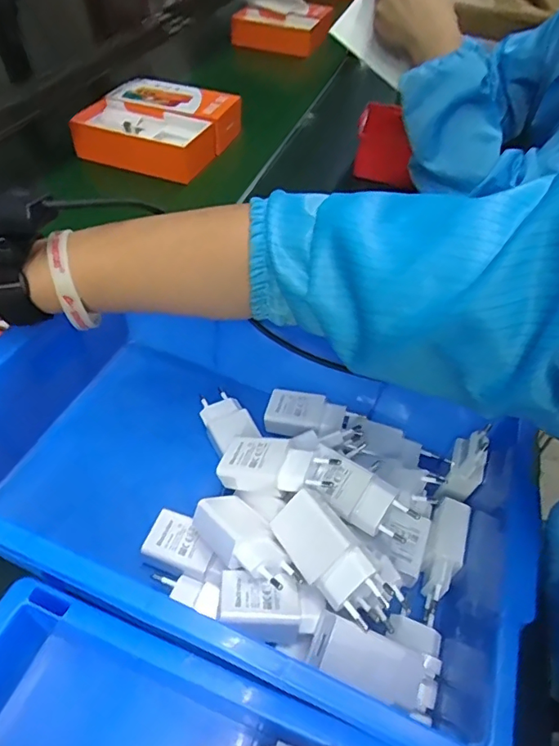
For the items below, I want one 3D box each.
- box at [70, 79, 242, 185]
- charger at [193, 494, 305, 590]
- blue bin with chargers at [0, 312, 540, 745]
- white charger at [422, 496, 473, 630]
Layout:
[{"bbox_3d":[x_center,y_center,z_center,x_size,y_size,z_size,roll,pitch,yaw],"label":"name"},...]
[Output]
[{"bbox_3d":[-0.183,-0.376,0.773,0.206,0.056,0.178,15,51,10],"label":"box"},{"bbox_3d":[-0.020,0.111,0.328,0.037,0.026,0.075,-4,39,-45],"label":"charger"},{"bbox_3d":[-0.024,0.079,0.370,0.368,0.098,0.232,20,52,13],"label":"blue bin with chargers"},{"bbox_3d":[0.117,0.132,0.361,0.023,0.032,0.083,19,51,12],"label":"white charger"}]

